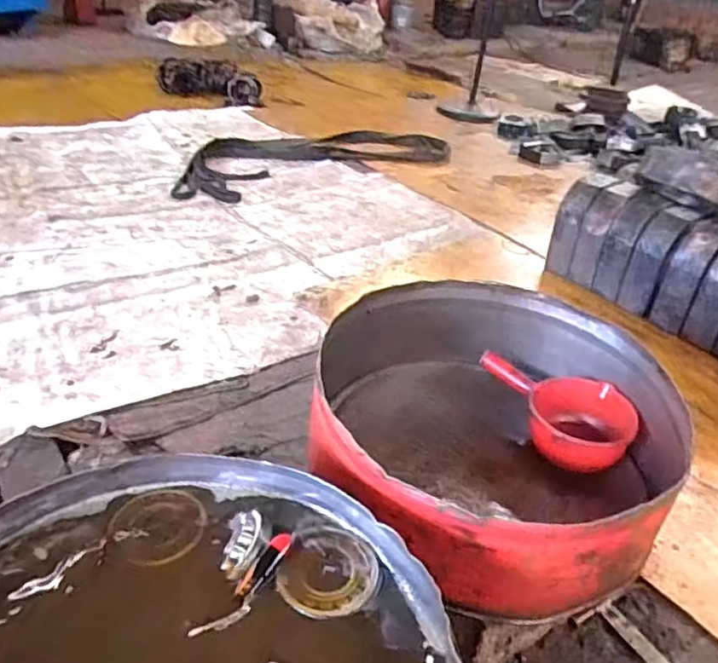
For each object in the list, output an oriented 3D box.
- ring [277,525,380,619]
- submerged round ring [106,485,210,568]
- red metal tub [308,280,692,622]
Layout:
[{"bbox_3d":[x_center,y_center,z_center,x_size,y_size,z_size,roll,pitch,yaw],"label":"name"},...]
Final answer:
[{"bbox_3d":[-0.034,0.269,0.690,0.104,0.013,0.111,3,33,-2],"label":"ring"},{"bbox_3d":[-0.235,0.227,0.726,0.109,0.008,0.112,8,26,-4],"label":"submerged round ring"},{"bbox_3d":[0.204,0.154,0.982,0.519,0.251,0.563,3,33,-2],"label":"red metal tub"}]

